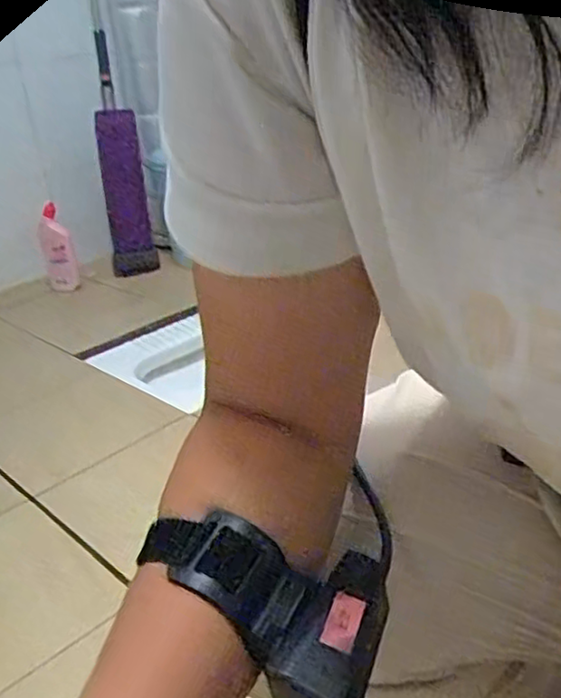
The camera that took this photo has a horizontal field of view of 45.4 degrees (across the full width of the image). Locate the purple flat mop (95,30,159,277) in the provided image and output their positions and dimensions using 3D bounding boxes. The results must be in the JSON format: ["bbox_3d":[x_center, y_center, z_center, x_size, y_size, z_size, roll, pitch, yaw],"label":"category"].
[{"bbox_3d":[-0.383,-0.458,1.610,0.083,0.641,0.128,-10,-17,-5],"label":"purple flat mop"}]

